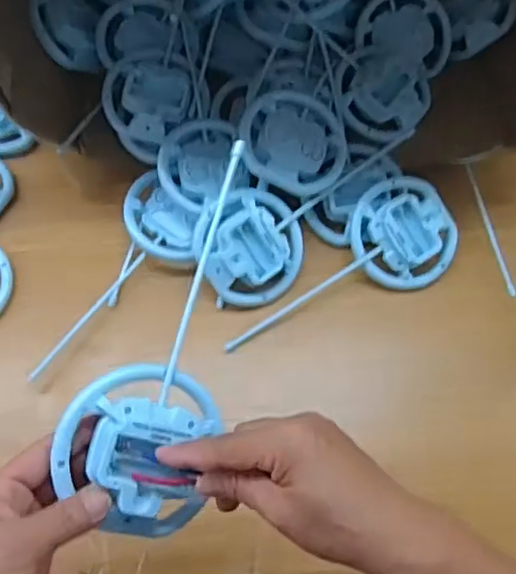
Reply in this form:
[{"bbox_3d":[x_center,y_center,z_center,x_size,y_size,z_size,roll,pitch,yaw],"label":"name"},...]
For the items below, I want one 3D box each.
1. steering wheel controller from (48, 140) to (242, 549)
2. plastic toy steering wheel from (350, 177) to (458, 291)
[{"bbox_3d":[-0.050,0.025,0.395,0.092,0.023,0.246,22,74,-22],"label":"steering wheel controller"},{"bbox_3d":[0.142,-0.052,0.618,0.102,0.030,0.102,0,88,-3],"label":"plastic toy steering wheel"}]

